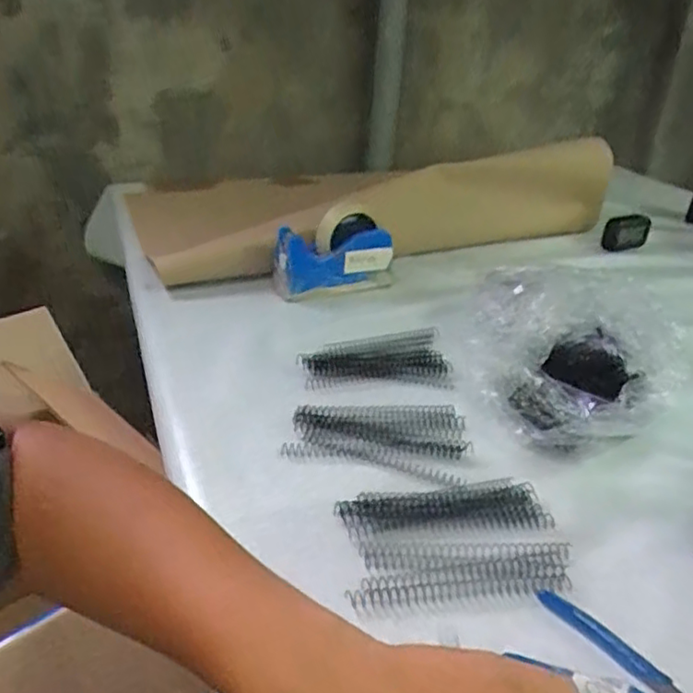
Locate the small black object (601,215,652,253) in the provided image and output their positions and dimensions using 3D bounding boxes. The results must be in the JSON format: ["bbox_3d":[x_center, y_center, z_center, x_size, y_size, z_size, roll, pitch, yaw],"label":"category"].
[{"bbox_3d":[0.475,-0.191,1.065,0.096,0.057,0.024,-14,34,-27],"label":"small black object"}]

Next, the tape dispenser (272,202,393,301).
[{"bbox_3d":[-0.015,-0.117,0.845,0.164,0.101,0.045,-13,34,-22],"label":"tape dispenser"}]

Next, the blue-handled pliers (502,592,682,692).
[{"bbox_3d":[0.168,0.204,0.400,0.116,0.013,0.061,25,37,34],"label":"blue-handled pliers"}]

